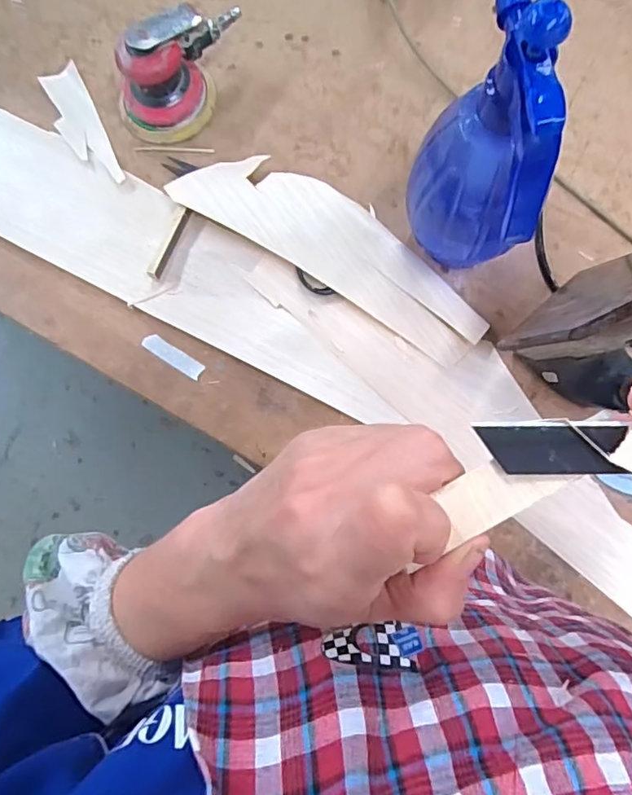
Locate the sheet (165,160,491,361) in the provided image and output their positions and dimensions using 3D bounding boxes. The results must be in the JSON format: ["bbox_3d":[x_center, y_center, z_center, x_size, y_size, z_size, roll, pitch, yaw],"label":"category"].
[{"bbox_3d":[0.019,-0.172,0.605,0.364,0.011,0.098,32,88,6],"label":"sheet"}]

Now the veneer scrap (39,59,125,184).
[{"bbox_3d":[-0.285,-0.326,0.663,0.049,0.005,0.168,-25,82,-3],"label":"veneer scrap"}]

